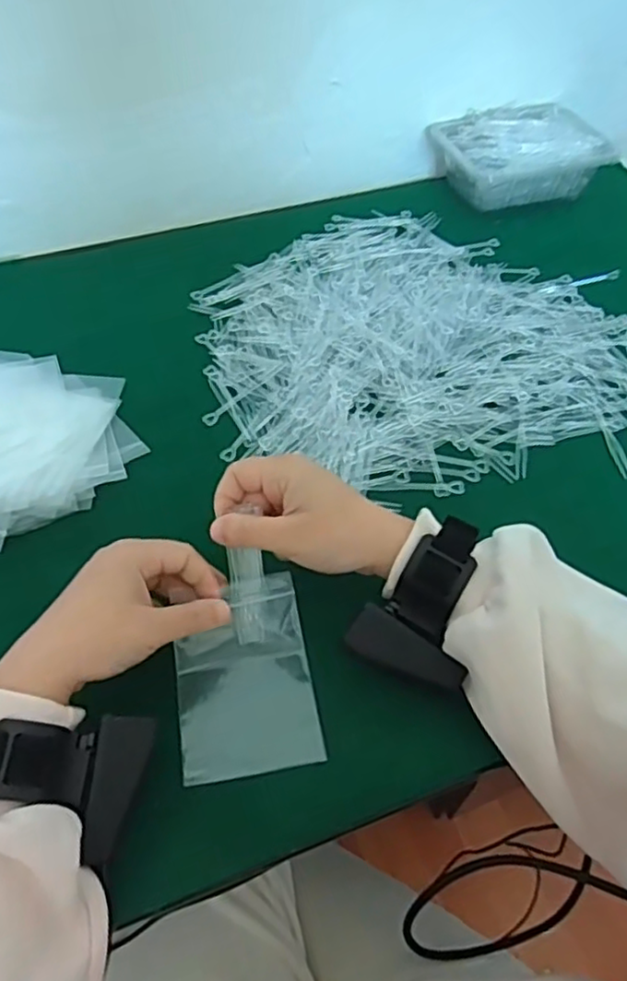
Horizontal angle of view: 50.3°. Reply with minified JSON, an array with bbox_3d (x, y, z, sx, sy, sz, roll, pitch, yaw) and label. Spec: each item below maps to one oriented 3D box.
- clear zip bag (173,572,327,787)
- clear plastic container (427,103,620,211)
[{"bbox_3d":[-0.043,0.112,0.404,0.080,0.029,0.106,-8,53,-7],"label":"clear zip bag"},{"bbox_3d":[0.229,-0.375,0.749,0.171,0.060,0.122,-14,54,-12],"label":"clear plastic container"}]

